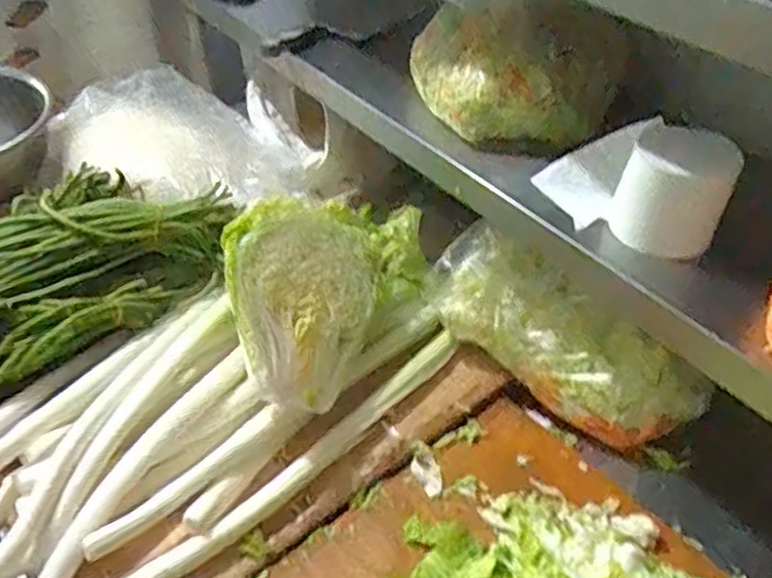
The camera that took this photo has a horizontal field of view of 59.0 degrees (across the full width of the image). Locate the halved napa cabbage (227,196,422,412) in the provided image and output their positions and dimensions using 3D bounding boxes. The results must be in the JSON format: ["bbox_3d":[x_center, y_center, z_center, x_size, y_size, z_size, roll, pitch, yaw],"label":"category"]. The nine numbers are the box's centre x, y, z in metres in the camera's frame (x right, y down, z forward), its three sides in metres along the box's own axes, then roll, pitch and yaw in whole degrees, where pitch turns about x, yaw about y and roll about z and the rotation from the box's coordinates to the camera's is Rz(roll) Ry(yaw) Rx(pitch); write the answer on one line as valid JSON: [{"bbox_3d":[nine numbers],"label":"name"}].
[{"bbox_3d":[-0.080,-0.013,0.753,0.196,0.095,0.302,52,48,-12],"label":"halved napa cabbage"}]

